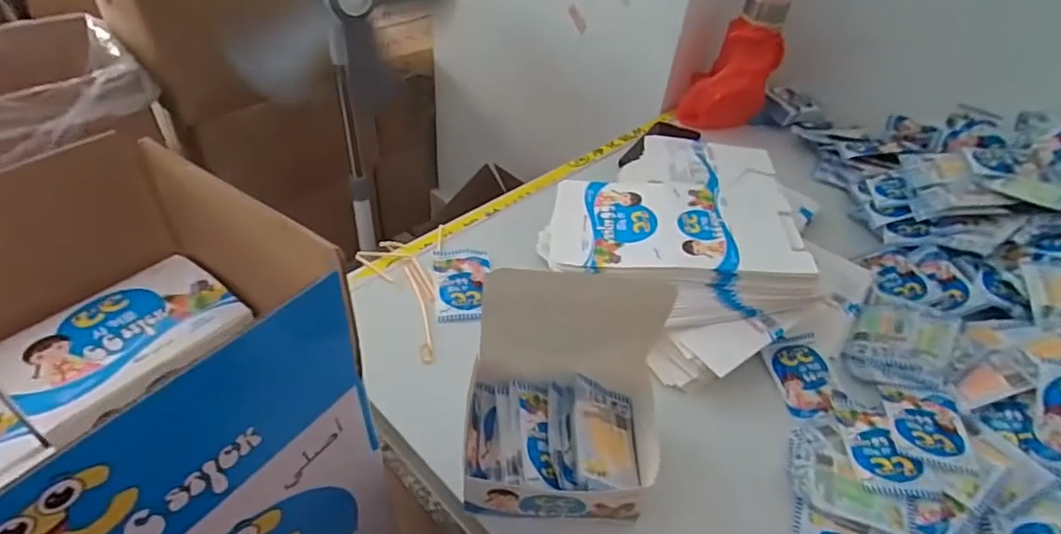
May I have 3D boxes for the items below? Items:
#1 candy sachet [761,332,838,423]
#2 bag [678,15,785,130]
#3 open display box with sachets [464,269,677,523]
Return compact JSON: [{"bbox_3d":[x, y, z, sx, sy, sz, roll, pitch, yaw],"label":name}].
[{"bbox_3d":[0.277,0.108,0.580,0.065,0.010,0.091,1,44,-6],"label":"candy sachet"},{"bbox_3d":[0.320,-0.303,0.919,0.125,0.157,0.098,22,46,16],"label":"bag"},{"bbox_3d":[0.027,0.096,0.449,0.147,0.158,0.139,5,44,-1],"label":"open display box with sachets"}]

